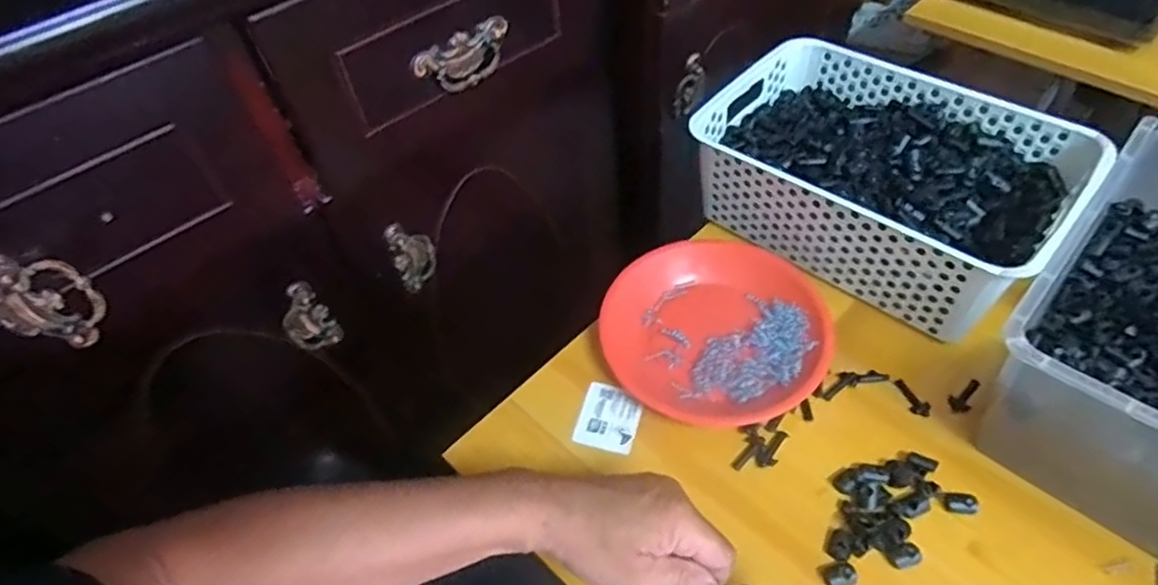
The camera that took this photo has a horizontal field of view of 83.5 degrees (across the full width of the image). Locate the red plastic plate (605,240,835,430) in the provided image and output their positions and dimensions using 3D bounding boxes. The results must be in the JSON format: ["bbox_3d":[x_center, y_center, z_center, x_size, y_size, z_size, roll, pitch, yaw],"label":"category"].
[{"bbox_3d":[0.118,0.026,0.573,0.187,0.025,0.185,-3,51,3],"label":"red plastic plate"}]

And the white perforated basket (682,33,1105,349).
[{"bbox_3d":[0.275,-0.111,0.612,0.288,0.098,0.202,35,61,29],"label":"white perforated basket"}]

